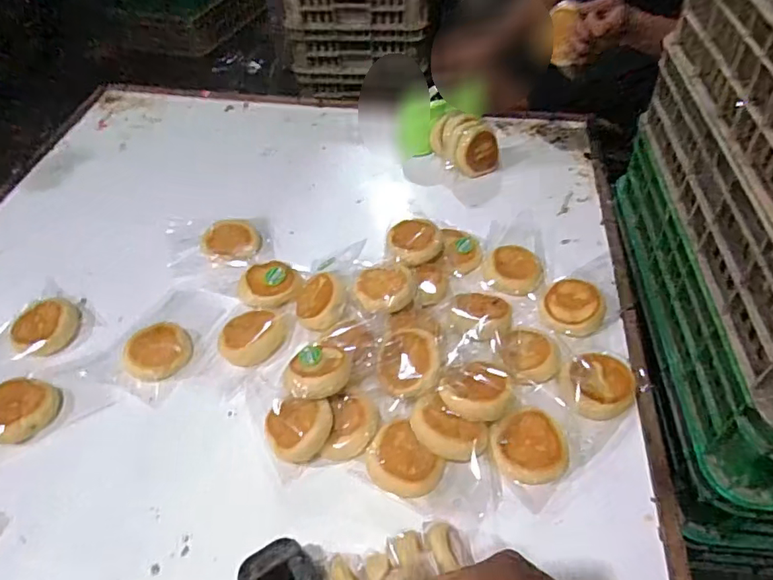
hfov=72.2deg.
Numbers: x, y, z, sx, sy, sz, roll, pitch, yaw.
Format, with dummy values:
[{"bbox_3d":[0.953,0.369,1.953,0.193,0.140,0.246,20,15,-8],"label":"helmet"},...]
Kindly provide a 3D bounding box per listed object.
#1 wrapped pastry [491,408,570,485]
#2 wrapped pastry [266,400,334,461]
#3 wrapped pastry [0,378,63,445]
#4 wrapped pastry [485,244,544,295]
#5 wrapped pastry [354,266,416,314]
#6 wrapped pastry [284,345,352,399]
[{"bbox_3d":[0.187,0.205,0.688,0.096,0.029,0.091,-2,50,2],"label":"wrapped pastry"},{"bbox_3d":[-0.121,0.188,0.708,0.089,0.032,0.080,1,69,16],"label":"wrapped pastry"},{"bbox_3d":[-0.525,0.169,0.756,0.089,0.036,0.098,20,54,19],"label":"wrapped pastry"},{"bbox_3d":[0.219,-0.035,0.900,0.089,0.031,0.099,17,53,17],"label":"wrapped pastry"},{"bbox_3d":[-0.004,-0.002,0.826,0.093,0.027,0.089,0,49,4],"label":"wrapped pastry"},{"bbox_3d":[-0.095,0.111,0.724,0.086,0.034,0.086,-4,41,3],"label":"wrapped pastry"}]

